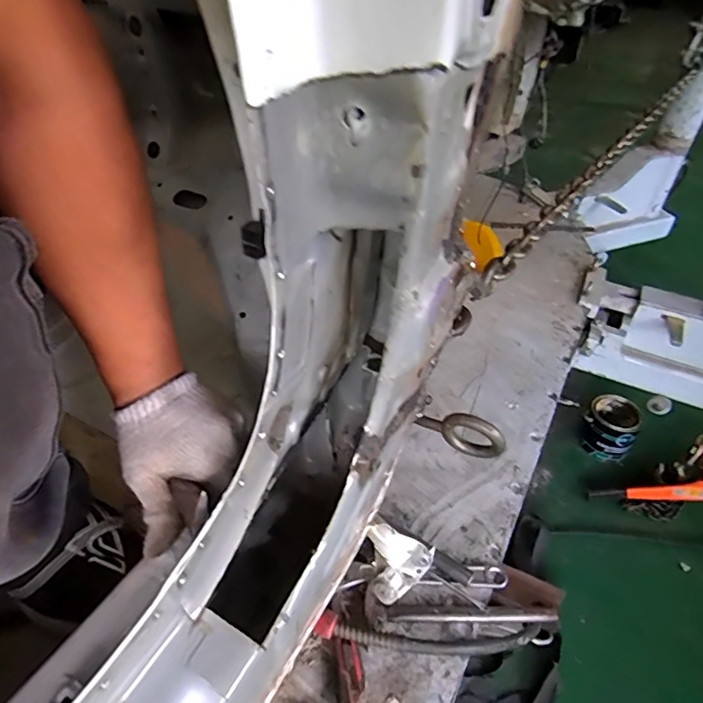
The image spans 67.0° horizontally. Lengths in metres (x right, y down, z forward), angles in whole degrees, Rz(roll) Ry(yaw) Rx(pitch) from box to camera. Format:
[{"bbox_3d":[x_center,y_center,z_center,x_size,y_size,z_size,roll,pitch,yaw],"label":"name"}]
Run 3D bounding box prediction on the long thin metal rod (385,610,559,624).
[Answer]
[{"bbox_3d":[0.188,0.413,0.826,0.255,0.021,0.020,1,41,-2],"label":"long thin metal rod"}]

